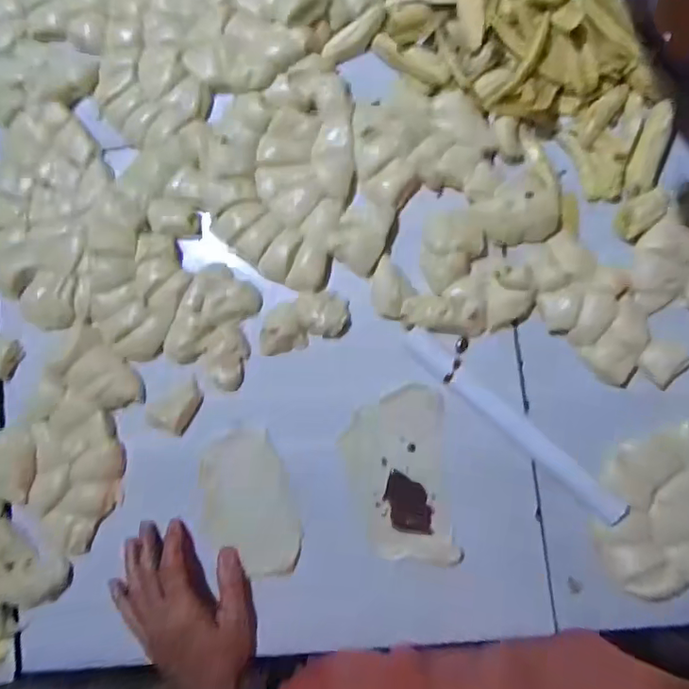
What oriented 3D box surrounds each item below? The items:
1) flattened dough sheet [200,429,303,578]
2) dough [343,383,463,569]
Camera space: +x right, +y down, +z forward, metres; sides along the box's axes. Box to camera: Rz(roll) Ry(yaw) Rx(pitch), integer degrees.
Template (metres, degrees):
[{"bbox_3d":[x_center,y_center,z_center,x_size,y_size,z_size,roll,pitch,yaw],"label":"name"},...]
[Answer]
[{"bbox_3d":[-0.089,0.148,0.497,0.084,0.009,0.130,-17,86,5],"label":"flattened dough sheet"},{"bbox_3d":[0.051,0.120,0.480,0.090,0.006,0.153,-9,86,5],"label":"dough"}]

